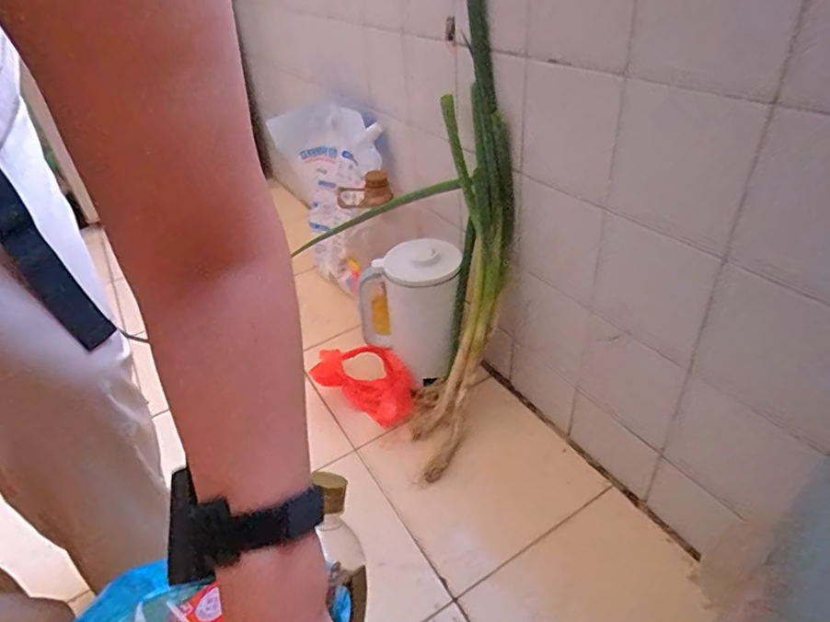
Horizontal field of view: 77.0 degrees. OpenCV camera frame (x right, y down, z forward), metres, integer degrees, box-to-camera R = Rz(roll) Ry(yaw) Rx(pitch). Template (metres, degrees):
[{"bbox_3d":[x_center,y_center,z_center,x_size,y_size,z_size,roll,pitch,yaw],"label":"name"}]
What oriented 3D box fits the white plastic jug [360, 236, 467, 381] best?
[{"bbox_3d":[-0.007,0.001,0.926,0.179,0.211,0.138,-7,37,-5],"label":"white plastic jug"}]

